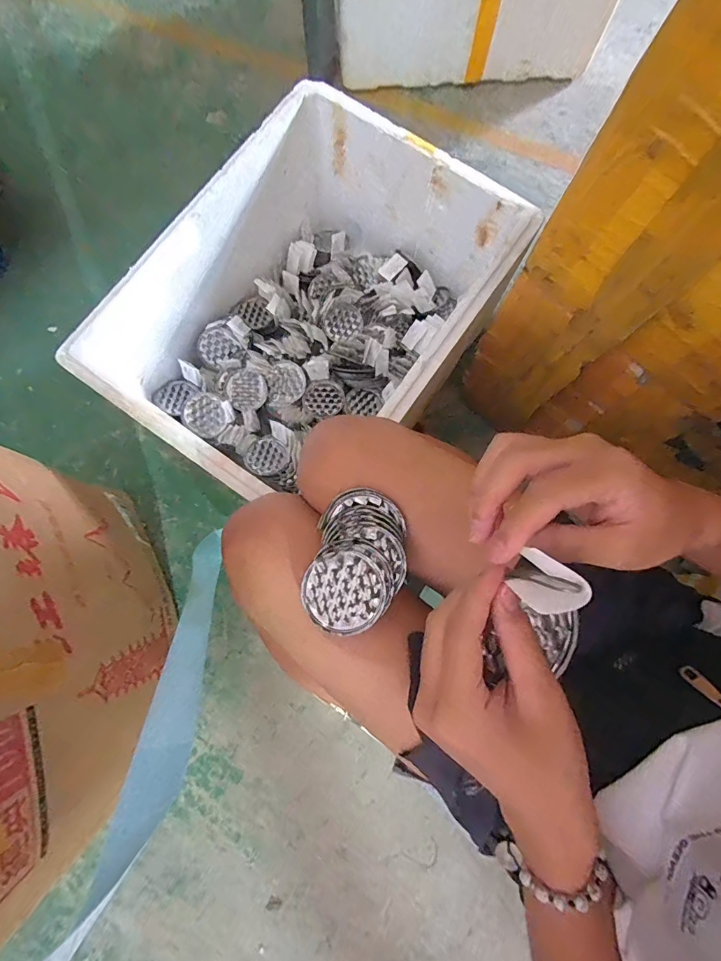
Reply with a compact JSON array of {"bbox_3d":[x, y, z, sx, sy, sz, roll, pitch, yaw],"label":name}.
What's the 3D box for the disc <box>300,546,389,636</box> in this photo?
[{"bbox_3d":[-0.015,0.103,0.415,0.075,0.008,0.072,0,78,-1],"label":"disc"}]

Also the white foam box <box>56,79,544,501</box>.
[{"bbox_3d":[-0.075,-0.257,0.753,0.427,0.258,0.580,35,80,6],"label":"white foam box"}]

